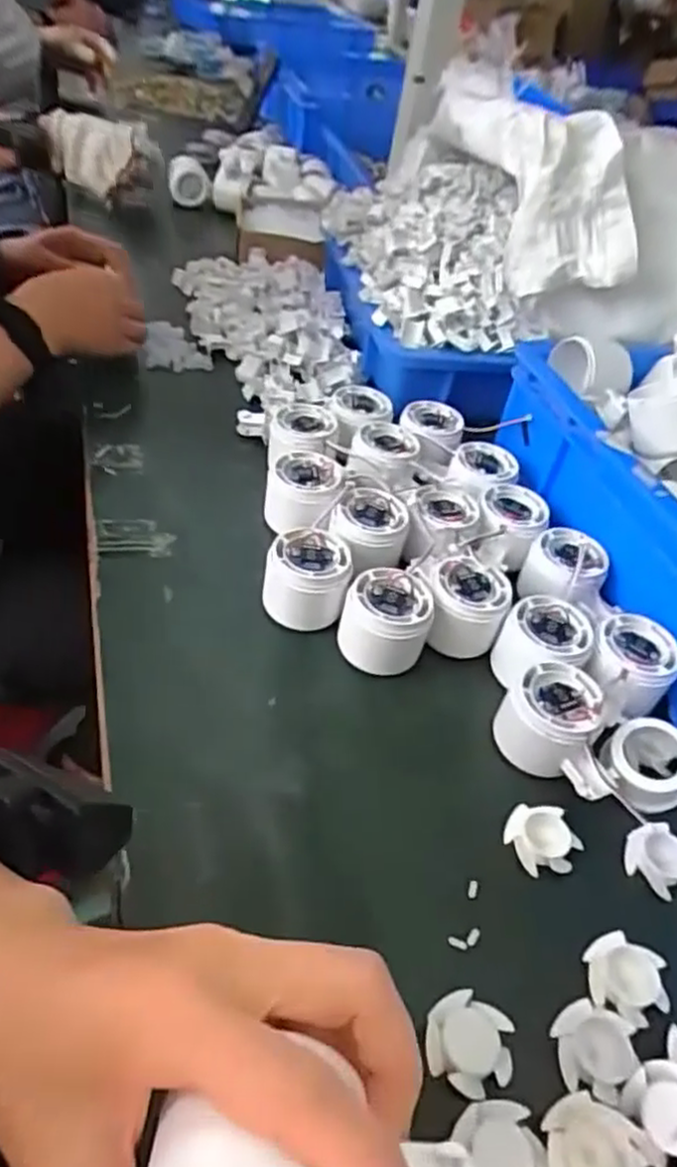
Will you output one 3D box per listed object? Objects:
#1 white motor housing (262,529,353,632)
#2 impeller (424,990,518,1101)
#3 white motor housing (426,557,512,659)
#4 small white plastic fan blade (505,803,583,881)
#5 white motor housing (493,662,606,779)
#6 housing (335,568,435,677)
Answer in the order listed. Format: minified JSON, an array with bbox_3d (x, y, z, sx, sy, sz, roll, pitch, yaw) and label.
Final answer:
[{"bbox_3d":[-0.023,0.000,0.520,0.059,0.054,0.058,5,44,-6],"label":"white motor housing"},{"bbox_3d":[0.061,0.218,0.344,0.041,0.014,0.038,6,44,-6],"label":"impeller"},{"bbox_3d":[0.090,0.016,0.521,0.056,0.041,0.063,15,44,4],"label":"white motor housing"},{"bbox_3d":[0.118,0.148,0.424,0.039,0.009,0.038,6,44,-6],"label":"small white plastic fan blade"},{"bbox_3d":[0.132,0.084,0.464,0.055,0.047,0.060,3,47,-3],"label":"white motor housing"},{"bbox_3d":[0.032,0.025,0.500,0.058,0.046,0.061,6,44,-6],"label":"housing"}]

